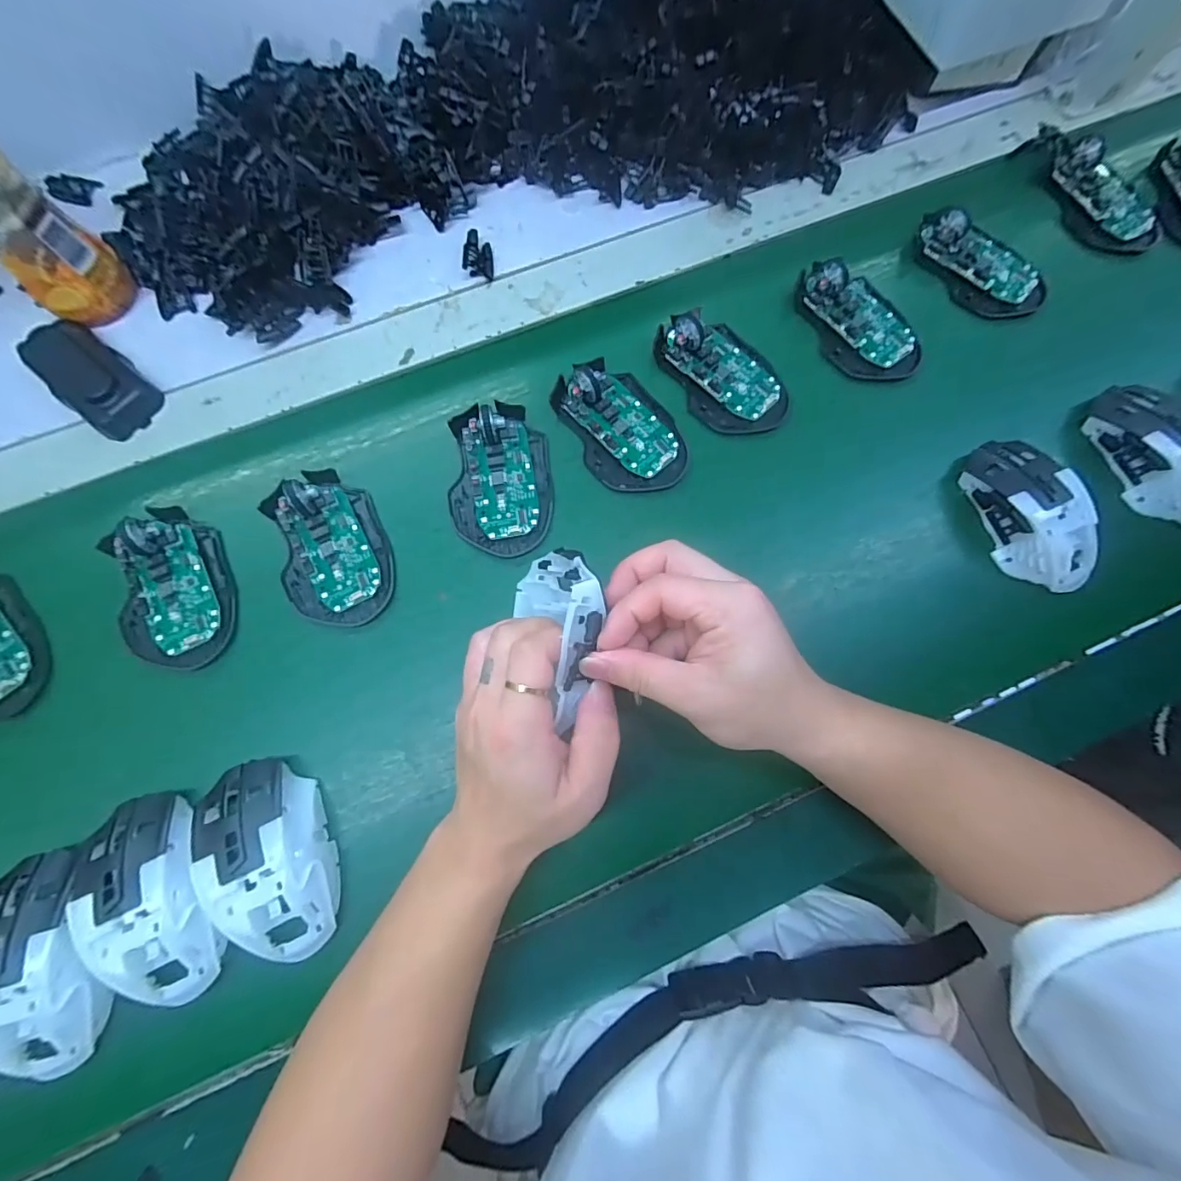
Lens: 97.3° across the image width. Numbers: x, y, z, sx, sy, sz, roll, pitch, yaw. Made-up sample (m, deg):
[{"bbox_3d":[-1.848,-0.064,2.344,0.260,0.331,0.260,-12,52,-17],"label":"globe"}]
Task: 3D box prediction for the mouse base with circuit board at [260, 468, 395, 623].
[{"bbox_3d":[-0.186,-0.032,0.369,0.074,0.021,0.114,-23,79,-6],"label":"mouse base with circuit board"}]

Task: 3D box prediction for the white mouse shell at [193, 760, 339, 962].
[{"bbox_3d":[-0.193,0.163,0.315,0.062,0.040,0.115,-24,79,-6],"label":"white mouse shell"}]

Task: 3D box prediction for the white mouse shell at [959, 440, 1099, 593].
[{"bbox_3d":[0.316,-0.055,0.373,0.055,0.038,0.114,-23,79,-6],"label":"white mouse shell"}]

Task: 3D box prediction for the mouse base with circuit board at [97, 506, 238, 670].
[{"bbox_3d":[-0.291,-0.004,0.359,0.071,0.023,0.115,-12,78,-4],"label":"mouse base with circuit board"}]

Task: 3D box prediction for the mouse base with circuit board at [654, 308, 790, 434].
[{"bbox_3d":[0.103,-0.172,0.402,0.071,0.024,0.111,-30,80,-7],"label":"mouse base with circuit board"}]

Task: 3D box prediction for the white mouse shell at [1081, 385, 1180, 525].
[{"bbox_3d":[0.422,-0.102,0.383,0.056,0.035,0.116,-21,79,-6],"label":"white mouse shell"}]

